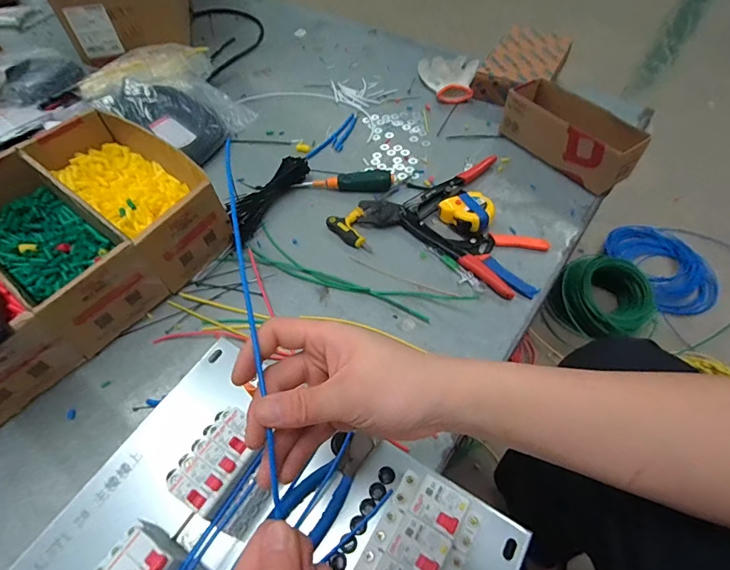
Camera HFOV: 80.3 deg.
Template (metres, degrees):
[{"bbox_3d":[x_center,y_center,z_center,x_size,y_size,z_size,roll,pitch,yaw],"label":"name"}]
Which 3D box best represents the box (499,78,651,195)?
[{"bbox_3d":[0.349,-0.260,0.732,0.090,0.074,0.236,-29,57,-19],"label":"box"}]

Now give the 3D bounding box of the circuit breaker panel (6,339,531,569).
[{"bbox_3d":[-0.093,0.243,0.382,0.400,0.087,0.303,27,58,21],"label":"circuit breaker panel"}]

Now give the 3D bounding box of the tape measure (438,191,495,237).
[{"bbox_3d":[0.161,-0.112,0.667,0.068,0.033,0.067,-32,58,-20],"label":"tape measure"}]

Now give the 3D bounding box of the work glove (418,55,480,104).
[{"bbox_3d":[0.173,-0.441,0.909,0.119,0.032,0.148,5,53,6],"label":"work glove"}]

